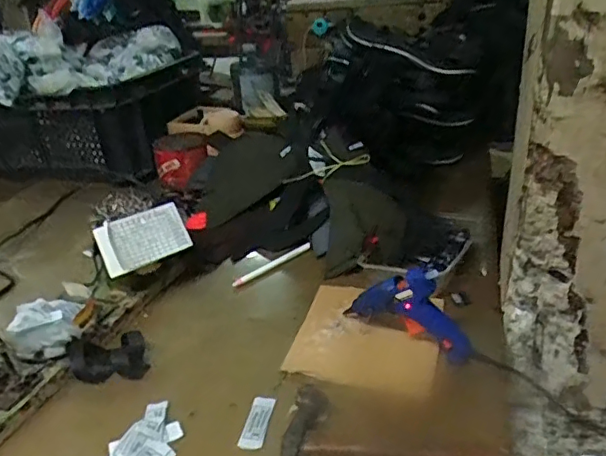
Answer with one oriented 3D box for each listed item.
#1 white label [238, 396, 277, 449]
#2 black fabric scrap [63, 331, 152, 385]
[{"bbox_3d":[-0.043,0.181,0.525,0.022,0.005,0.060,1,27,10],"label":"white label"},{"bbox_3d":[-0.208,0.137,0.593,0.080,0.035,0.039,-7,27,-5],"label":"black fabric scrap"}]

